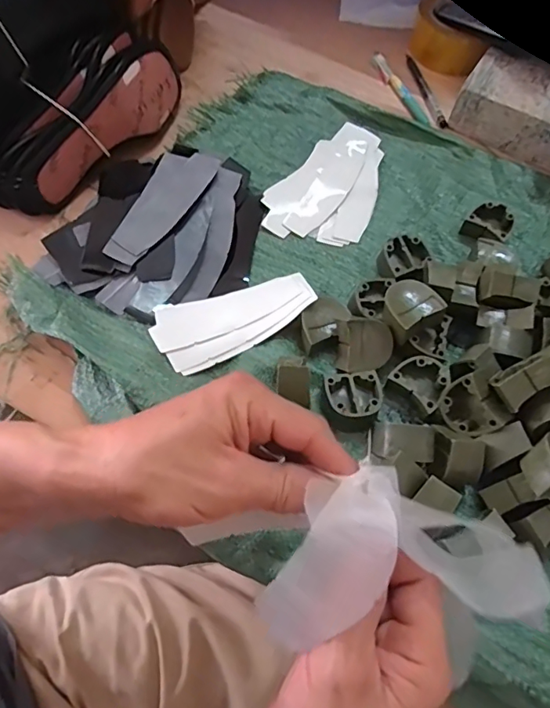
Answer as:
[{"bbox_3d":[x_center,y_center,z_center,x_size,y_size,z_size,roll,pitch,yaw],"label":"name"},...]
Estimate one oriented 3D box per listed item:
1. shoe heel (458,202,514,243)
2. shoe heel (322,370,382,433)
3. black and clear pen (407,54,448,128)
[{"bbox_3d":[0.210,-0.126,0.490,0.040,0.021,0.037,39,67,16],"label":"shoe heel"},{"bbox_3d":[0.061,0.038,0.398,0.044,0.020,0.048,5,63,-1],"label":"shoe heel"},{"bbox_3d":[0.179,-0.315,0.598,0.013,0.006,0.129,-9,63,-8],"label":"black and clear pen"}]

